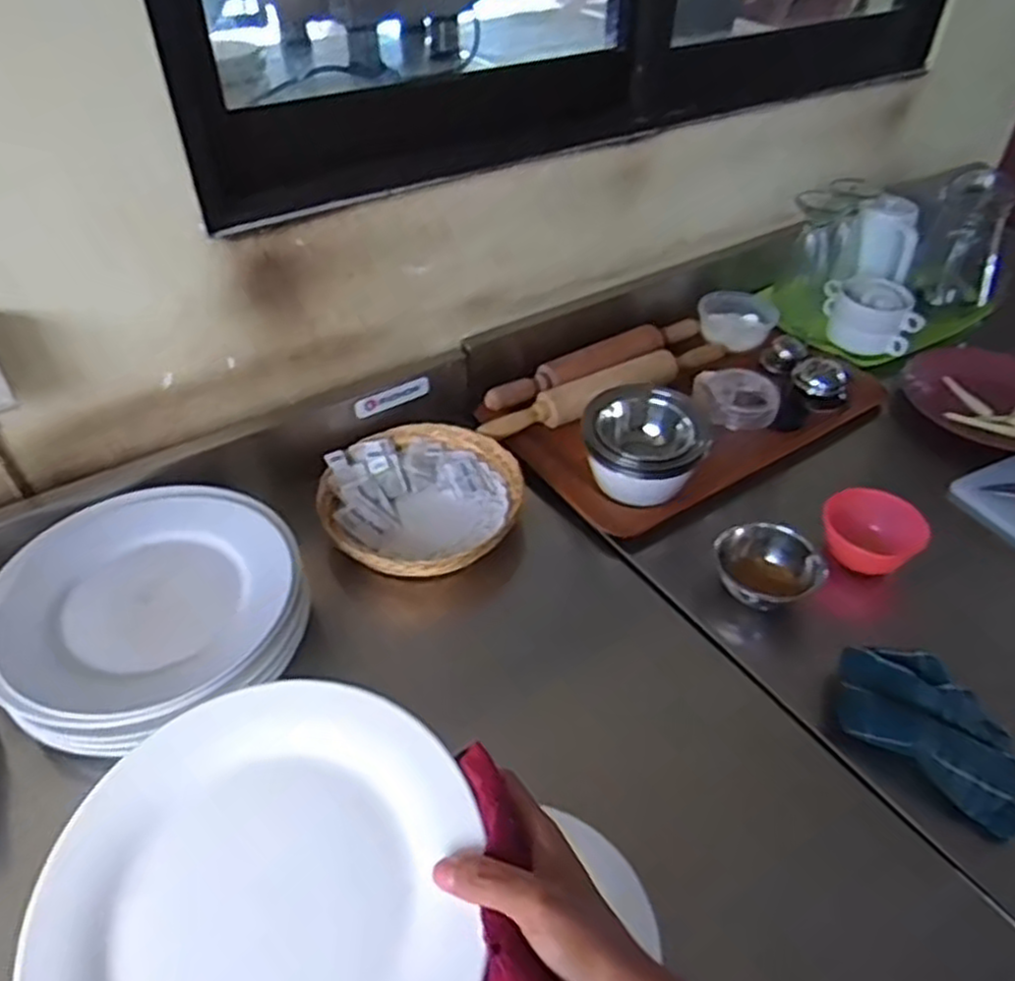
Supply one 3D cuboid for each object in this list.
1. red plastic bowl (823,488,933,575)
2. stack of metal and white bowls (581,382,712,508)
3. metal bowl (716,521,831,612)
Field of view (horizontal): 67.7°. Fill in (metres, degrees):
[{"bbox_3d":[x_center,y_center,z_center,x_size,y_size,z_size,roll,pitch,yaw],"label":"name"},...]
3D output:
[{"bbox_3d":[0.399,0.048,0.829,0.097,0.066,0.097,1,43,-1],"label":"red plastic bowl"},{"bbox_3d":[0.162,-0.059,0.885,0.138,0.101,0.158,13,44,12],"label":"stack of metal and white bowls"},{"bbox_3d":[0.267,0.082,0.785,0.099,0.050,0.105,1,43,-1],"label":"metal bowl"}]

